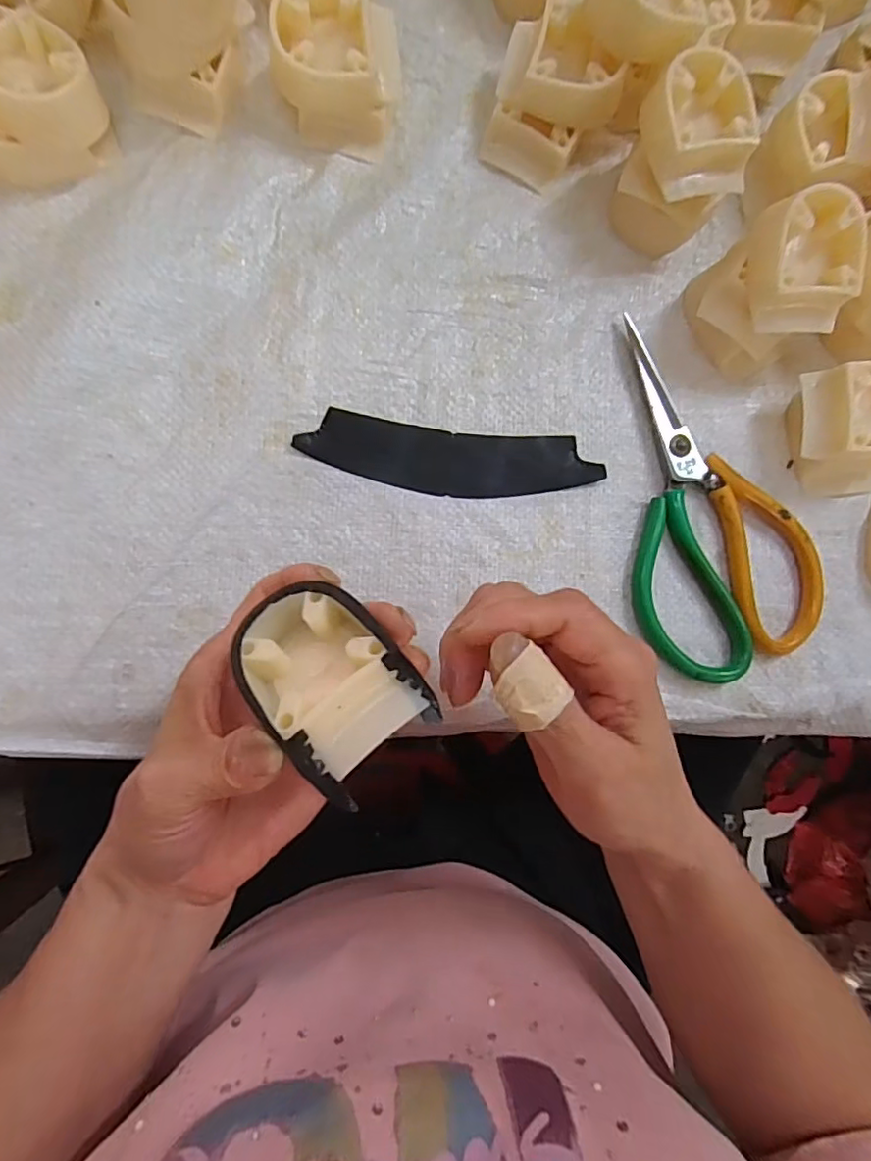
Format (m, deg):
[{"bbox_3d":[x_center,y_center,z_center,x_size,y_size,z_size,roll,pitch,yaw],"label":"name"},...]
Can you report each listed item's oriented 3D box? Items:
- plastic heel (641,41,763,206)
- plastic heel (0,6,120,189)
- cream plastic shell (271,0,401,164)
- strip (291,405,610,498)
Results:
[{"bbox_3d":[0.129,-0.220,0.284,0.047,0.025,0.053,-14,87,-8],"label":"plastic heel"},{"bbox_3d":[-0.189,-0.223,0.272,0.060,0.036,0.049,-35,89,-10],"label":"plastic heel"},{"bbox_3d":[-0.049,-0.255,0.293,0.060,0.041,0.052,0,84,-8],"label":"cream plastic shell"},{"bbox_3d":[0.010,-0.062,0.303,0.151,0.005,0.035,5,83,-7],"label":"strip"}]

